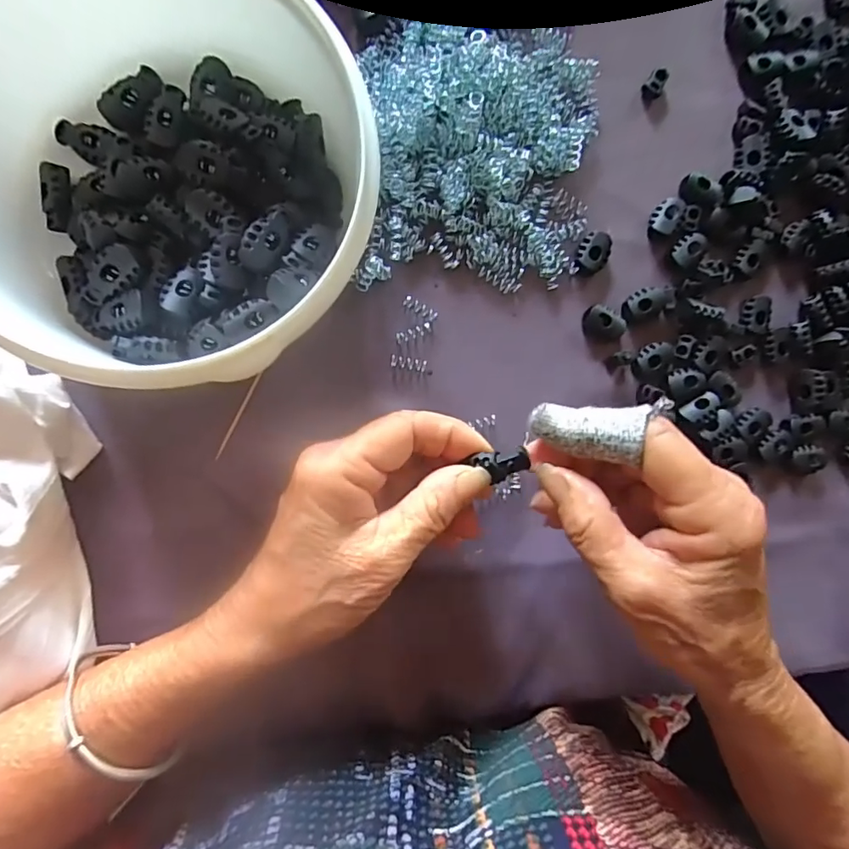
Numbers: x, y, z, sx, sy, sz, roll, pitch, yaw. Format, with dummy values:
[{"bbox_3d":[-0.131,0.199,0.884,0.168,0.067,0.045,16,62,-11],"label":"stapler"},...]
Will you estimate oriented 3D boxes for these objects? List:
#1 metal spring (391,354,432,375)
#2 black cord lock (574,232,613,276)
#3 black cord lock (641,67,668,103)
[{"bbox_3d":[-0.006,-0.031,0.270,0.022,0.004,0.006,11,91,-9],"label":"metal spring"},{"bbox_3d":[0.090,-0.091,0.281,0.016,0.008,0.024,26,89,-9],"label":"black cord lock"},{"bbox_3d":[0.125,-0.183,0.284,0.011,0.005,0.017,38,87,-8],"label":"black cord lock"}]

